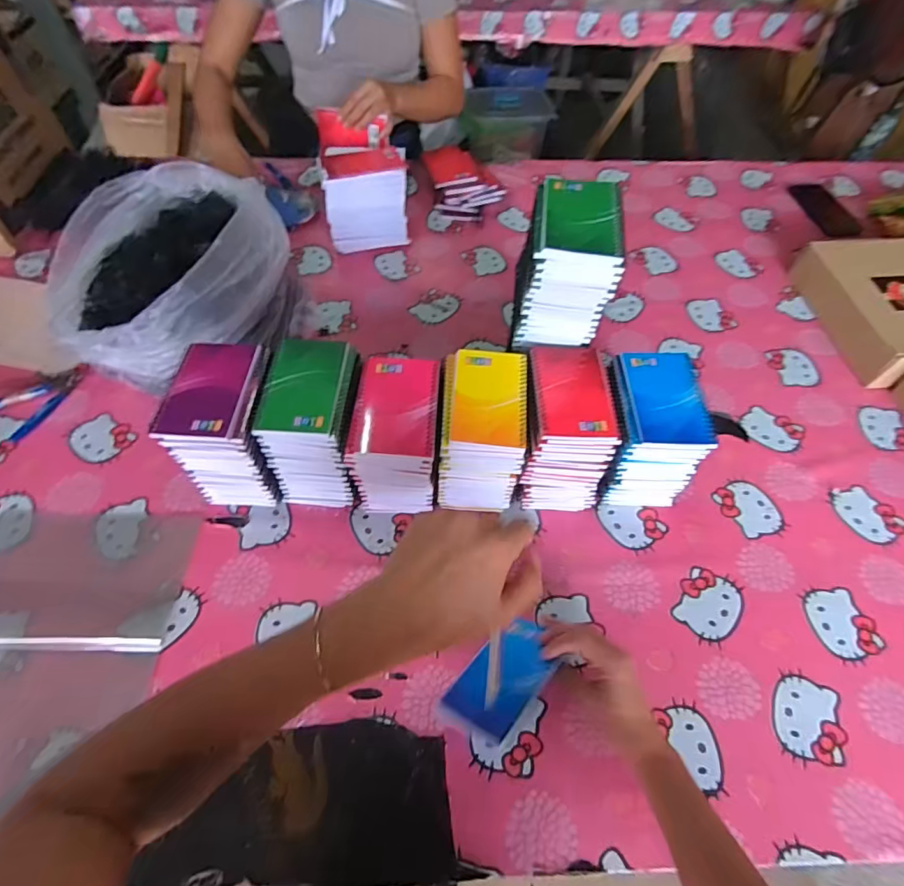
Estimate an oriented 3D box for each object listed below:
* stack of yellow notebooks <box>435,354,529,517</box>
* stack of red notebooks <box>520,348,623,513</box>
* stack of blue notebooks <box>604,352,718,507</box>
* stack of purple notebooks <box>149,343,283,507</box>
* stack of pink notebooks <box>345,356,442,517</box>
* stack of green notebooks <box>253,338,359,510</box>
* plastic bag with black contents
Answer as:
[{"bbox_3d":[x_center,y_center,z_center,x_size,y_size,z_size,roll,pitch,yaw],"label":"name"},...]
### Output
[{"bbox_3d":[0.035,-0.004,0.618,0.092,0.161,0.141,3,57,0],"label":"stack of yellow notebooks"},{"bbox_3d":[0.134,-0.017,0.632,0.095,0.155,0.148,0,56,-1],"label":"stack of red notebooks"},{"bbox_3d":[0.234,-0.010,0.625,0.097,0.161,0.126,3,56,1],"label":"stack of blue notebooks"},{"bbox_3d":[-0.259,-0.021,0.618,0.093,0.165,0.137,2,56,0],"label":"stack of purple notebooks"},{"bbox_3d":[-0.063,0.003,0.612,0.092,0.162,0.136,4,56,1],"label":"stack of pink notebooks"},{"bbox_3d":[-0.160,-0.018,0.618,0.101,0.168,0.129,5,56,2],"label":"stack of green notebooks"},{"bbox_3d":[-0.416,-0.245,0.753,0.293,0.180,0.320,38,63,21],"label":"plastic bag with black contents"}]

